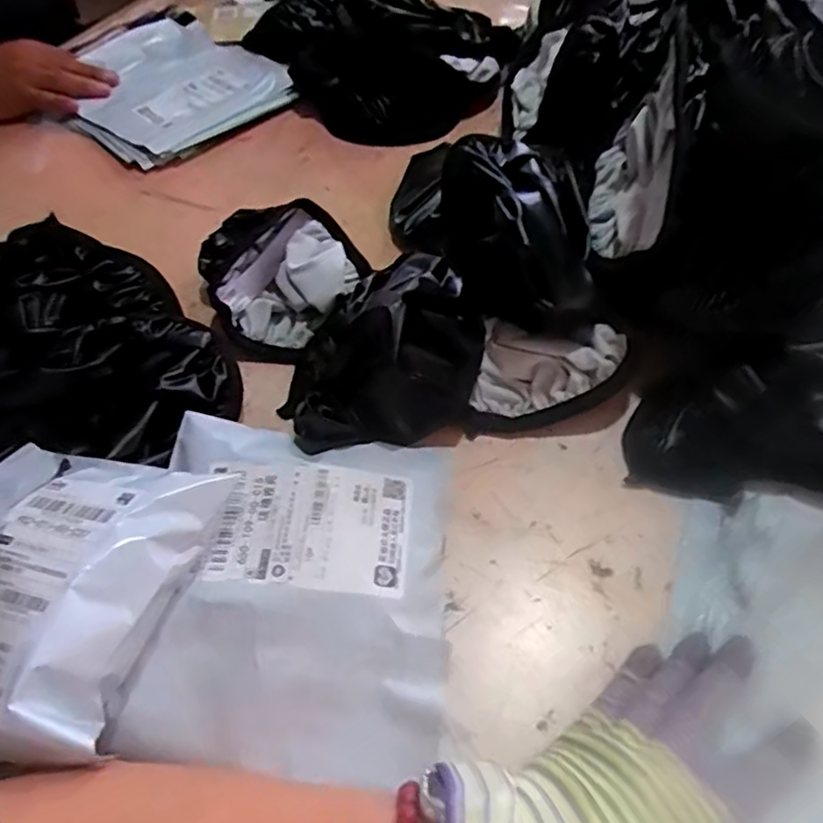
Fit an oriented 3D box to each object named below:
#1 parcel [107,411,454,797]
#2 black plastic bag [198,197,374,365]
[{"bbox_3d":[-0.067,0.098,0.378,0.190,0.050,0.195,2,54,5],"label":"parcel"},{"bbox_3d":[-0.105,-0.113,0.537,0.128,0.053,0.136,-19,55,-9],"label":"black plastic bag"}]

